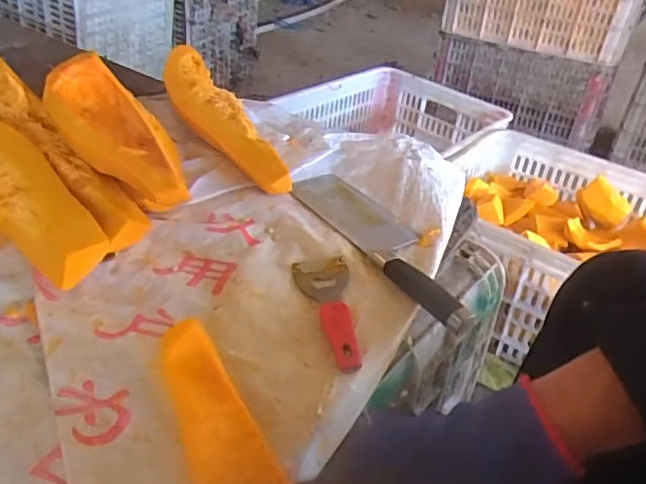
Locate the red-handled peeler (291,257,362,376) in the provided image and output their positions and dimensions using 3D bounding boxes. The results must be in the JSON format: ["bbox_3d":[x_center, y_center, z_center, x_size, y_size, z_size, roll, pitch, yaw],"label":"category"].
[{"bbox_3d":[0.005,0.068,0.571,0.056,0.014,0.154,-2,36,-9],"label":"red-handled peeler"}]

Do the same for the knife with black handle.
[{"bbox_3d":[0.068,-0.005,0.680,0.086,0.026,0.288,-22,43,-32],"label":"knife with black handle"}]

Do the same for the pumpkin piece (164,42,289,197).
[{"bbox_3d":[-0.150,-0.176,0.792,0.074,0.073,0.337,-16,40,-27],"label":"pumpkin piece"}]

